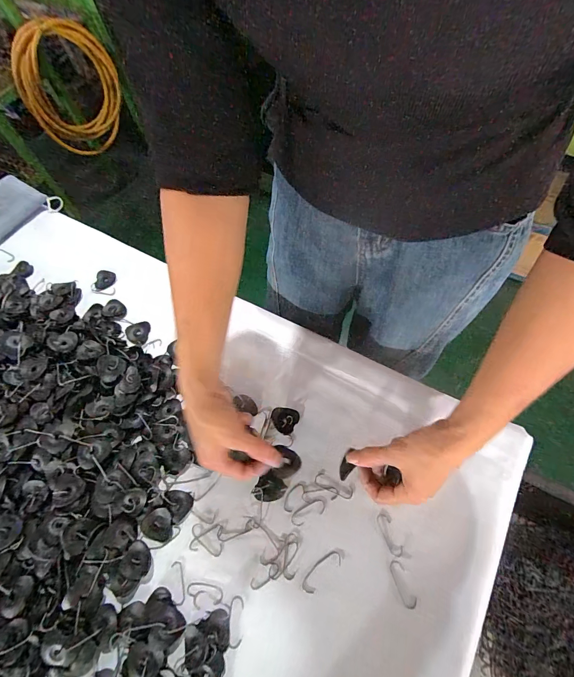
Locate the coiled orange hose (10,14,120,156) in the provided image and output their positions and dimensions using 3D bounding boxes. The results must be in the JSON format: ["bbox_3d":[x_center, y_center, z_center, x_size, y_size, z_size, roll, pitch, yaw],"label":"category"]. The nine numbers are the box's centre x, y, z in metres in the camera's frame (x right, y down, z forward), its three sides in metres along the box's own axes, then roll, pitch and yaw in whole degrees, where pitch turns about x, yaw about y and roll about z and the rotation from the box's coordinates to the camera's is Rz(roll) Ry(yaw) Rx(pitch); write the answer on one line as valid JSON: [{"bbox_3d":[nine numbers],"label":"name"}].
[{"bbox_3d":[-0.795,-0.930,1.312,0.068,0.413,0.355,22,58,31],"label":"coiled orange hose"}]

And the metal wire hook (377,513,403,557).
[{"bbox_3d":[0.112,0.214,0.381,0.013,0.005,0.043,-19,65,-9],"label":"metal wire hook"}]

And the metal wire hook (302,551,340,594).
[{"bbox_3d":[0.036,0.247,0.369,0.050,0.004,0.017,-38,70,-17],"label":"metal wire hook"}]

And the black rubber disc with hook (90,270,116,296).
[{"bbox_3d":[-0.300,-0.089,0.568,0.037,0.019,0.045,-9,64,1],"label":"black rubber disc with hook"}]

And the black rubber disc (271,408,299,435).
[{"bbox_3d":[-0.004,0.104,0.445,0.033,0.010,0.032,0,64,0],"label":"black rubber disc"}]

